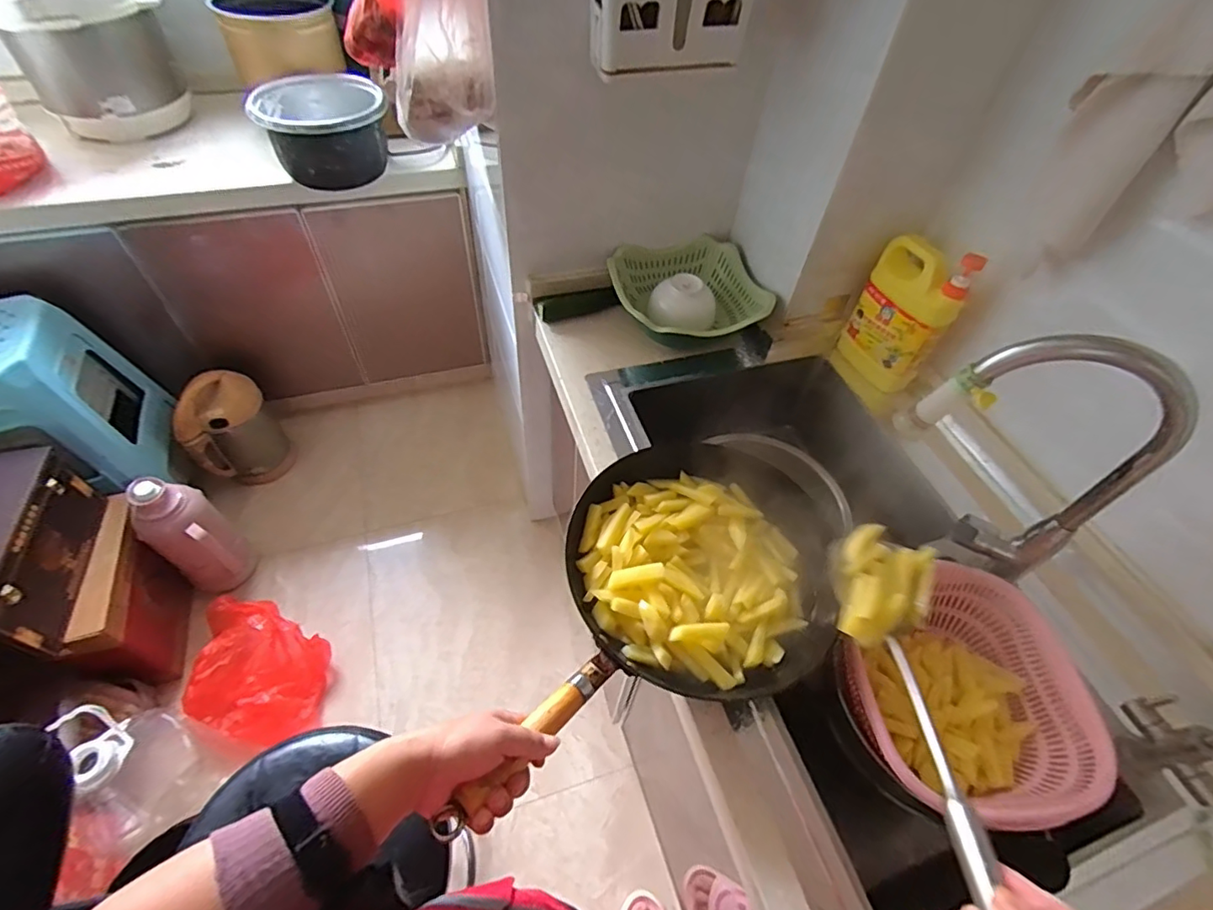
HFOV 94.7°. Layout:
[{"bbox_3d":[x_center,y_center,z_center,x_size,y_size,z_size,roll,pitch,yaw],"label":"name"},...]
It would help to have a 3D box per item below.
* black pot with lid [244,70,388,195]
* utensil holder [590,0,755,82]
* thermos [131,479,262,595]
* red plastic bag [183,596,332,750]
[{"bbox_3d":[-0.637,-0.732,1.267,0.259,0.181,0.248,2,52,-2],"label":"black pot with lid"},{"bbox_3d":[0.081,-0.562,0.691,0.199,0.135,0.071,-17,56,-16],"label":"utensil holder"},{"bbox_3d":[-0.982,0.204,1.340,0.123,0.336,0.145,33,57,20],"label":"thermos"},{"bbox_3d":[-0.784,0.493,1.273,0.253,0.144,0.288,0,53,-4],"label":"red plastic bag"}]

